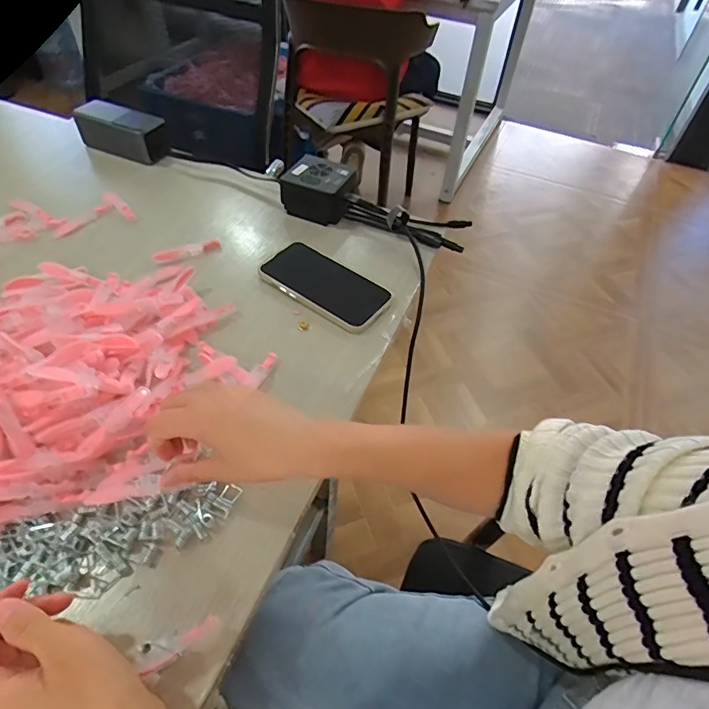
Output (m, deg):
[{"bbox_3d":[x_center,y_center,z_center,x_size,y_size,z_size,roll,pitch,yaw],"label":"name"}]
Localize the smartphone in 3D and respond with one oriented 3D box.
[{"bbox_3d":[-0.034,-0.079,0.532,0.150,0.010,0.075,32,56,19],"label":"smartphone"}]

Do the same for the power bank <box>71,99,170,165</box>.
[{"bbox_3d":[-0.336,-0.320,0.683,0.136,0.048,0.053,19,53,10],"label":"power bank"}]

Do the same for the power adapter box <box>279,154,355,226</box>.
[{"bbox_3d":[-0.047,-0.211,0.607,0.081,0.050,0.070,22,53,12],"label":"power adapter box"}]

